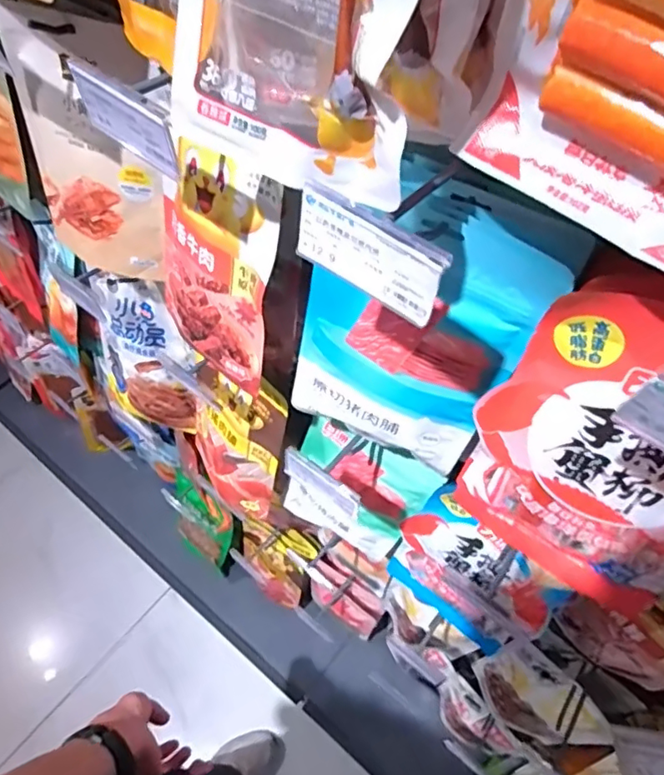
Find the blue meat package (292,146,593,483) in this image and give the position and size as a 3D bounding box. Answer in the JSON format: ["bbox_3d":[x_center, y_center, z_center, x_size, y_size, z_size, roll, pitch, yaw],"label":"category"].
[{"bbox_3d":[0.060,-0.038,0.431,0.158,0.249,0.038,25,46,8],"label":"blue meat package"}]

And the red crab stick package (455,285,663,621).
[{"bbox_3d":[0.202,0.048,0.388,0.184,0.275,0.043,31,46,13],"label":"red crab stick package"}]

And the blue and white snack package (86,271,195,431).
[{"bbox_3d":[-0.270,-0.043,0.782,0.152,0.250,0.026,19,42,12],"label":"blue and white snack package"}]

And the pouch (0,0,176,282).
[{"bbox_3d":[-0.228,-0.220,0.532,0.147,0.232,0.032,18,40,10],"label":"pouch"}]

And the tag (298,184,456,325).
[{"bbox_3d":[0.018,-0.066,0.273,0.081,0.044,0.009,33,60,19],"label":"tag"}]

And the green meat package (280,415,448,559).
[{"bbox_3d":[0.024,0.132,0.685,0.158,0.224,0.018,34,47,10],"label":"green meat package"}]

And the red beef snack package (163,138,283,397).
[{"bbox_3d":[-0.105,-0.105,0.476,0.142,0.199,0.013,38,46,23],"label":"red beef snack package"}]

